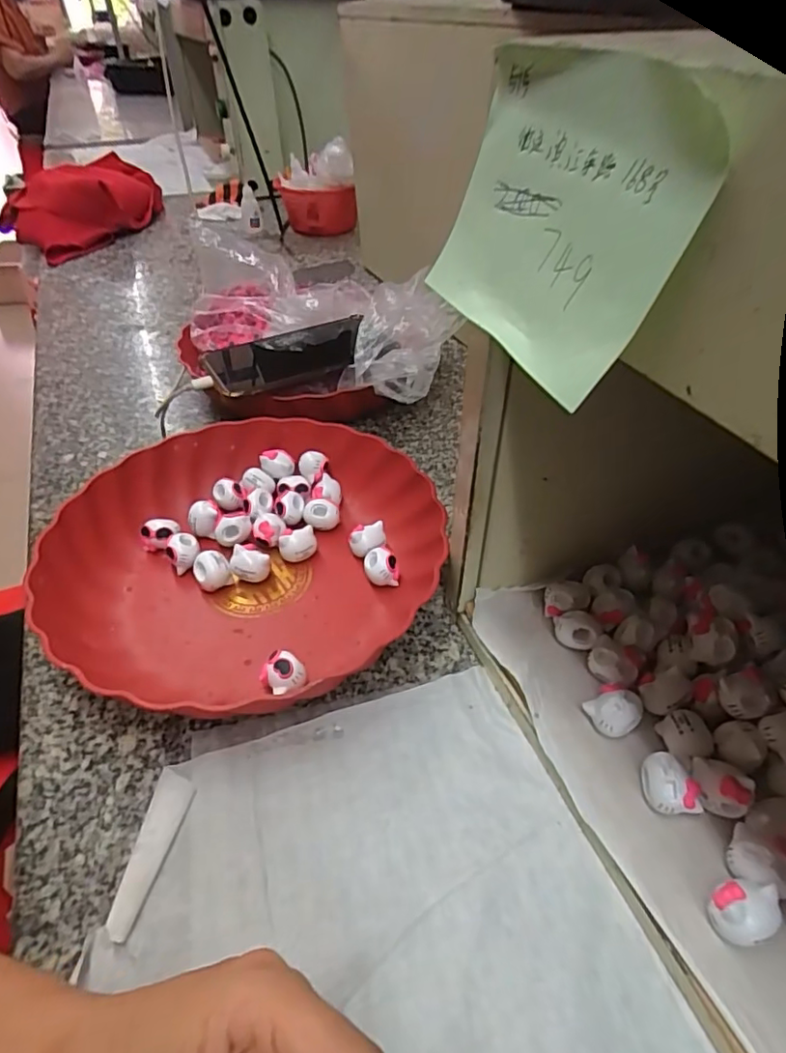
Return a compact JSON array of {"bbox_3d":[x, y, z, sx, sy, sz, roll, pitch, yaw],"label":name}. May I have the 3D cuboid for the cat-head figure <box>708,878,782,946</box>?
[{"bbox_3d":[0.135,0.150,0.222,0.022,0.019,0.019,-9,44,-7],"label":"cat-head figure"}]

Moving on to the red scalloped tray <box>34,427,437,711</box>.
[{"bbox_3d":[-0.090,0.014,0.374,0.240,0.043,0.230,18,47,21],"label":"red scalloped tray"}]

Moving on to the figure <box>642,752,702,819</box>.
[{"bbox_3d":[0.123,0.116,0.257,0.023,0.019,0.024,3,44,7],"label":"figure"}]

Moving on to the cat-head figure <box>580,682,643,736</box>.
[{"bbox_3d":[0.109,0.093,0.282,0.023,0.021,0.022,-2,44,2],"label":"cat-head figure"}]

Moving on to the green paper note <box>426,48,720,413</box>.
[{"bbox_3d":[0.042,-0.087,0.159,0.007,0.070,0.095,-1,41,-30],"label":"green paper note"}]

